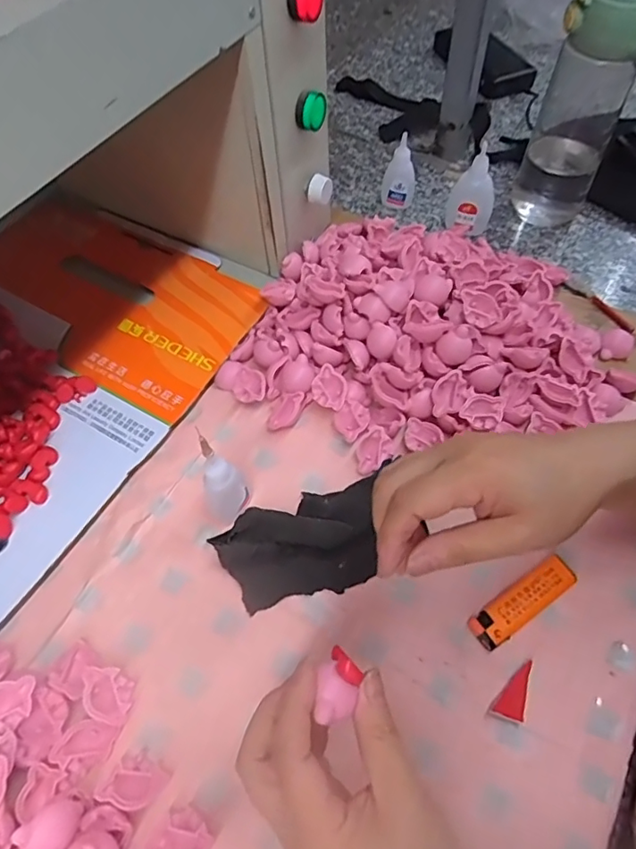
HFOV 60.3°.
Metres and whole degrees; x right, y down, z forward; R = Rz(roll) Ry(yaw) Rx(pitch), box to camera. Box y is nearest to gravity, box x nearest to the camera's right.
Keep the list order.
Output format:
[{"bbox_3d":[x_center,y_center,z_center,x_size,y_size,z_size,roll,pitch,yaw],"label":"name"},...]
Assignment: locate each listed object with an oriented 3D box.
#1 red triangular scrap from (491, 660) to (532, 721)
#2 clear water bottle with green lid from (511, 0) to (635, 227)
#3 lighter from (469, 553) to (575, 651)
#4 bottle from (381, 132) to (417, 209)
[{"bbox_3d":[0.124,0.168,0.349,0.018,0.006,0.035,16,62,11],"label":"red triangular scrap"},{"bbox_3d":[0.246,-0.288,0.508,0.086,0.217,0.080,23,64,15],"label":"clear water bottle with green lid"},{"bbox_3d":[0.138,0.120,0.371,0.081,0.017,0.023,-32,64,-15],"label":"lighter"},{"bbox_3d":[0.087,-0.266,0.581,0.035,0.077,0.016,12,61,9],"label":"bottle"}]

